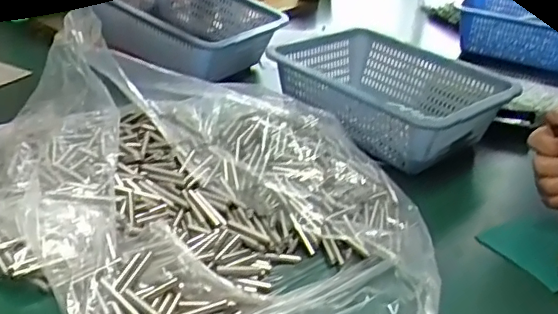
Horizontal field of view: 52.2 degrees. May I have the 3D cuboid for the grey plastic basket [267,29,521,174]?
[{"bbox_3d":[0.149,-0.092,0.782,0.196,0.081,0.276,-18,37,-36],"label":"grey plastic basket"}]

